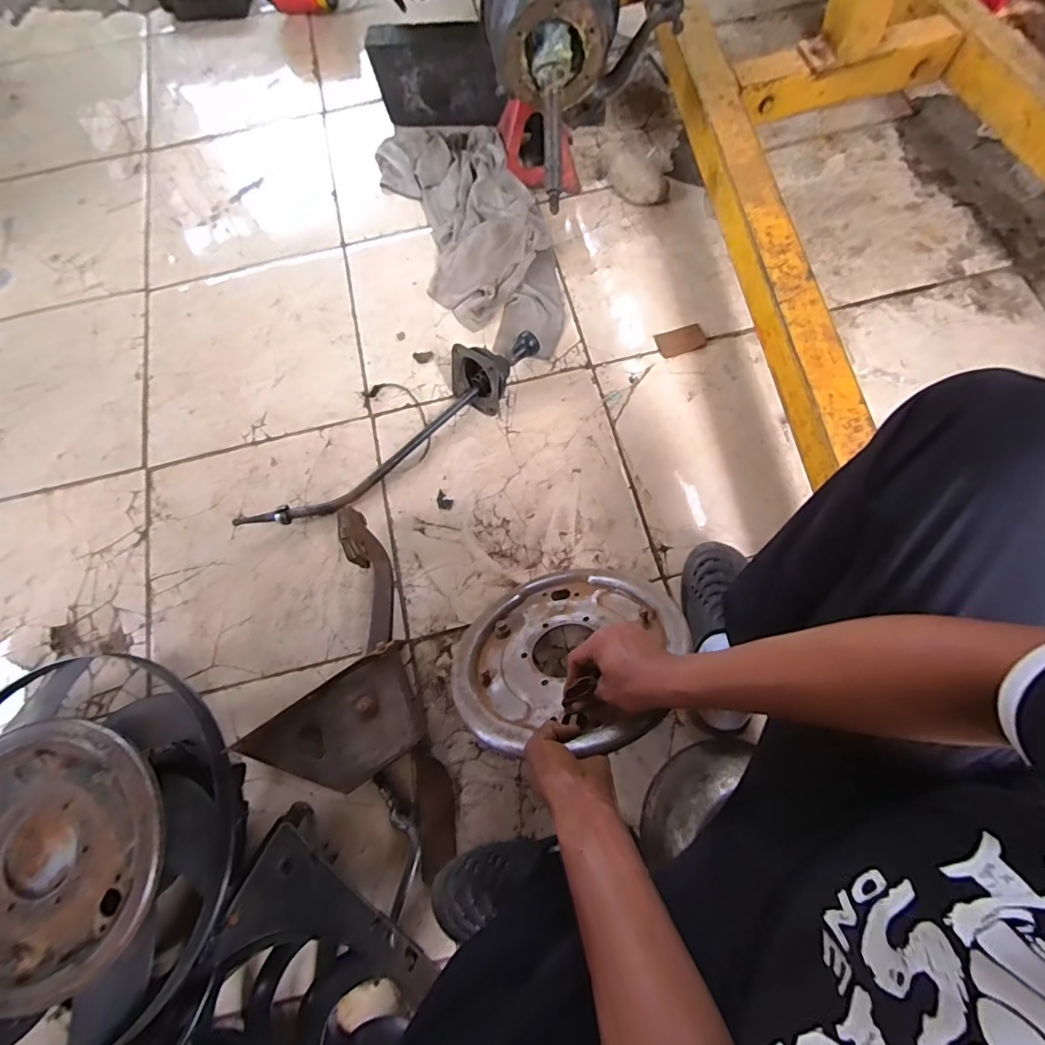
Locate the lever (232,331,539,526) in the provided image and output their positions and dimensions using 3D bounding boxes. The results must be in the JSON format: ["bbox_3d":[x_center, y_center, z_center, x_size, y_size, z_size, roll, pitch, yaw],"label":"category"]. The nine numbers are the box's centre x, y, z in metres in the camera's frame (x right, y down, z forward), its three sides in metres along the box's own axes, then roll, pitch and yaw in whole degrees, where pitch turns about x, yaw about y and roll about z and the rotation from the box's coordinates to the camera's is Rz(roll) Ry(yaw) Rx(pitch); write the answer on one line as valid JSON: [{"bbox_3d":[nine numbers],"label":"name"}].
[{"bbox_3d":[-0.207,-0.153,0.842,0.590,0.092,0.111,-37,77,-10],"label":"lever"}]

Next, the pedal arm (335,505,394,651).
[{"bbox_3d":[-0.223,0.077,0.736,0.051,0.062,0.211,-15,73,-2],"label":"pedal arm"}]

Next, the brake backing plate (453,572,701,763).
[{"bbox_3d":[0.054,0.158,0.635,0.287,0.292,0.022,-17,118,4],"label":"brake backing plate"}]

